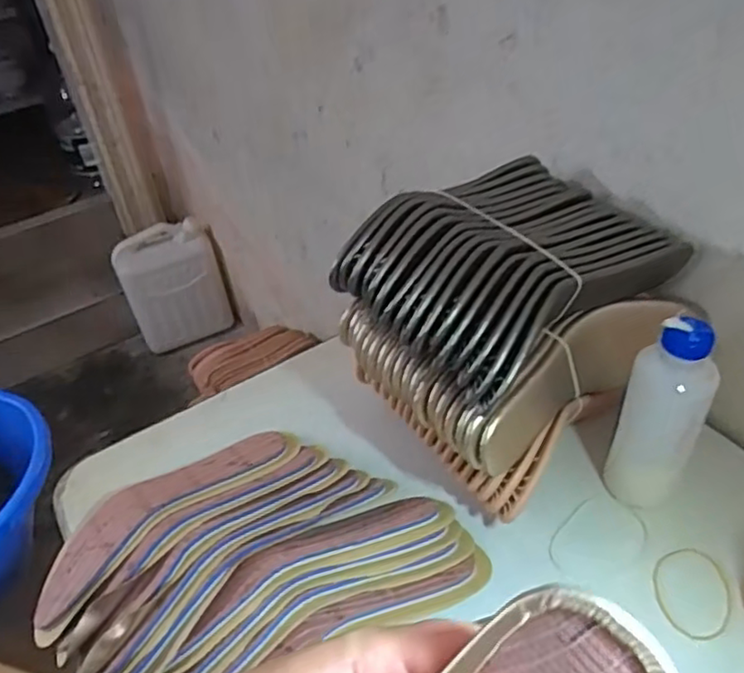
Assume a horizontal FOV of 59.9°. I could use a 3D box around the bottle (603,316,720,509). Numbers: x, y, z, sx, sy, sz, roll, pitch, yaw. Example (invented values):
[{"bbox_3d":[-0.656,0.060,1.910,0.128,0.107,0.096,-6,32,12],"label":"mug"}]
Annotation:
[{"bbox_3d":[0.215,0.063,0.488,0.043,0.169,0.049,-17,42,-13],"label":"bottle"}]

